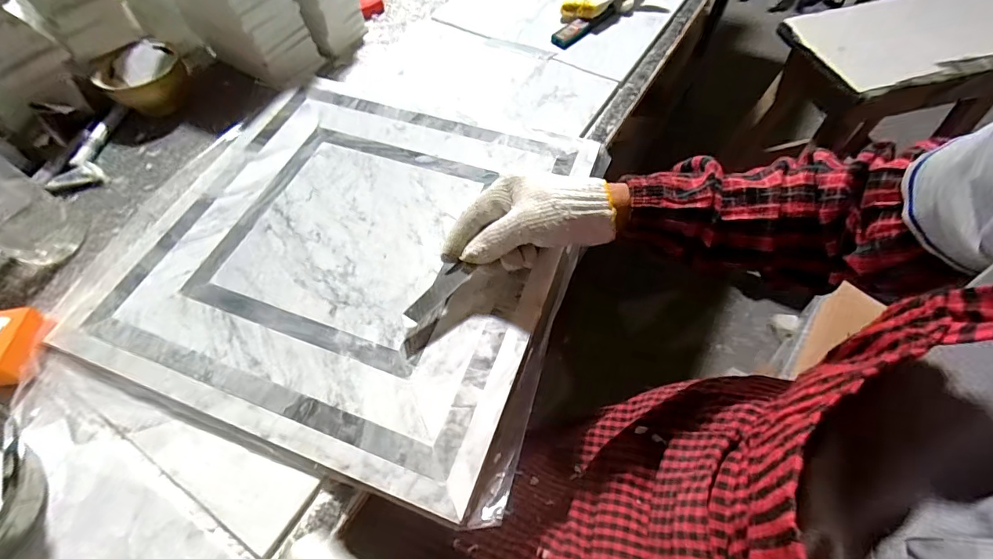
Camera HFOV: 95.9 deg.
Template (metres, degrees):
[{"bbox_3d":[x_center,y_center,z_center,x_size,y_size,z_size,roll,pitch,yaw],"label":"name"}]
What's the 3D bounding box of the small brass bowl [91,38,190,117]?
[{"bbox_3d":[-0.438,-0.246,0.573,0.099,0.057,0.103,-39,66,-21],"label":"small brass bowl"}]

